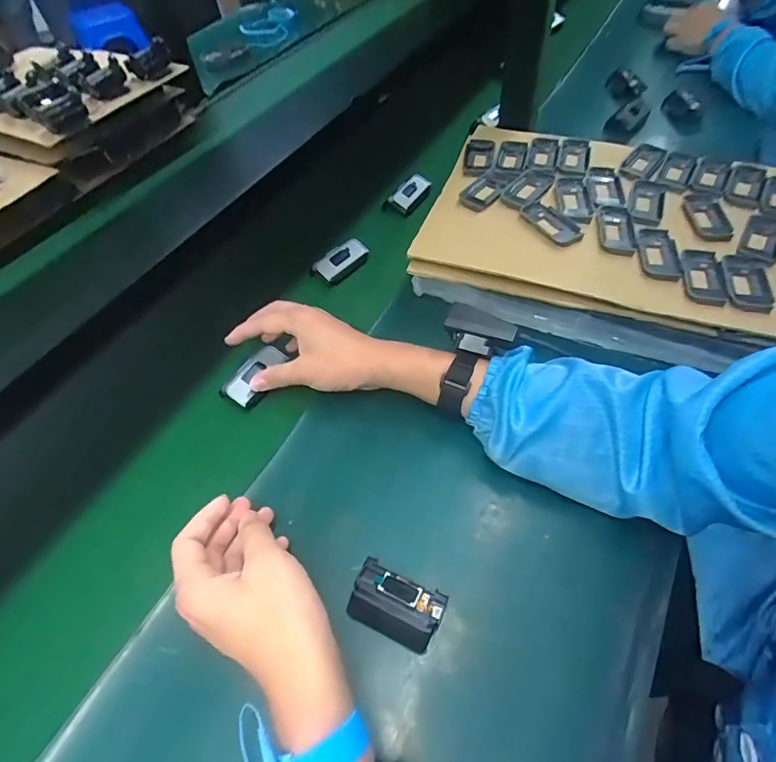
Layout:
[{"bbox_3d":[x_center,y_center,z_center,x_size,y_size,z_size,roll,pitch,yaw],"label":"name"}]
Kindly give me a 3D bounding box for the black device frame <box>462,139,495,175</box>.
[{"bbox_3d":[0.117,-0.289,0.620,0.037,0.009,0.075,7,53,10],"label":"black device frame"}]

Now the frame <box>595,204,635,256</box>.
[{"bbox_3d":[0.252,-0.169,0.534,0.039,0.010,0.079,4,53,8],"label":"frame"}]

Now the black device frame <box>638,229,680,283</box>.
[{"bbox_3d":[0.286,-0.135,0.509,0.036,0.006,0.081,5,53,9],"label":"black device frame"}]

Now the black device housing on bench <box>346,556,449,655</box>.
[{"bbox_3d":[0.006,0.177,0.381,0.074,0.030,0.048,18,56,18],"label":"black device housing on bench"}]

